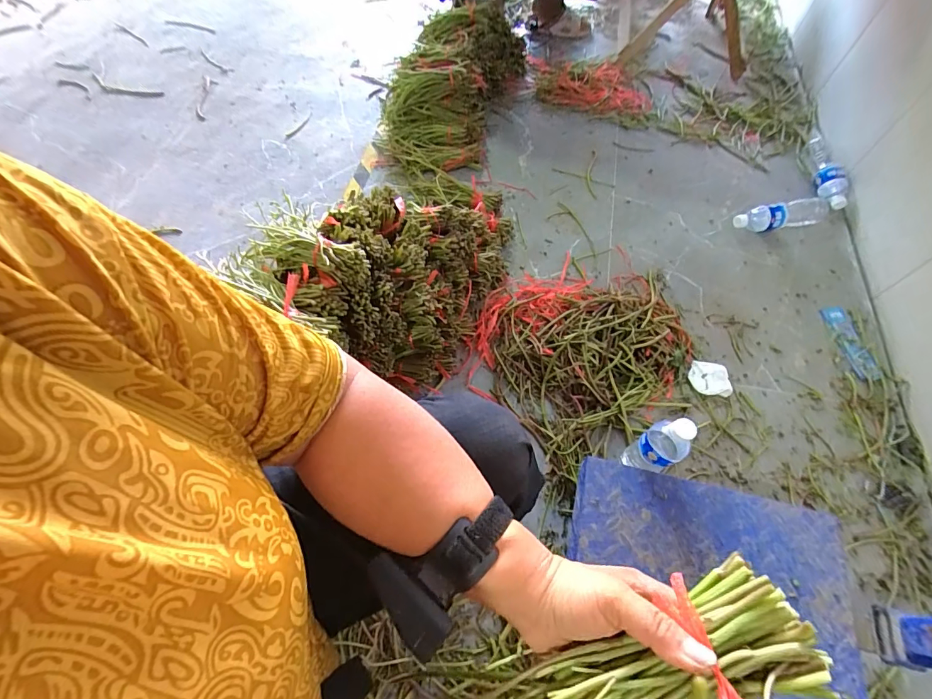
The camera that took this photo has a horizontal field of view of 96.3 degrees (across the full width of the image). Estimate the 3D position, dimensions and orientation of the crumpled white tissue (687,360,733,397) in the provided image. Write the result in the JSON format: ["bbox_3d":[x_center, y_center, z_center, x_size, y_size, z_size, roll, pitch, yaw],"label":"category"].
[{"bbox_3d":[0.508,0.060,0.877,0.081,0.016,0.075,4,61,1],"label":"crumpled white tissue"}]

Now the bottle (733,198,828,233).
[{"bbox_3d":[0.819,-0.348,1.075,0.250,0.053,0.064,-11,62,-7],"label":"bottle"}]

